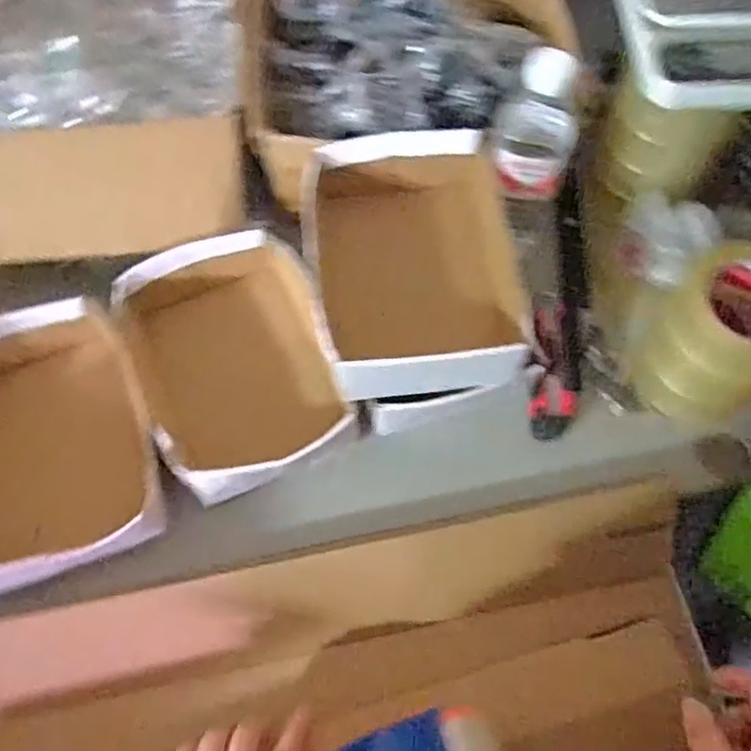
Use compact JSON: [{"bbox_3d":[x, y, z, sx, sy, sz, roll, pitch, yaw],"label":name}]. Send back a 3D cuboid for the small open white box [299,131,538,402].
[{"bbox_3d":[0.035,-0.099,0.590,0.177,0.071,0.229,-10,65,-4],"label":"small open white box"}]

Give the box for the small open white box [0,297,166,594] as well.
[{"bbox_3d":[-0.297,0.068,0.601,0.197,0.088,0.239,-24,67,-10],"label":"small open white box"}]

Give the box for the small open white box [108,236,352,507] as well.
[{"bbox_3d":[-0.131,-0.008,0.631,0.176,0.077,0.242,-17,66,-7],"label":"small open white box"}]

